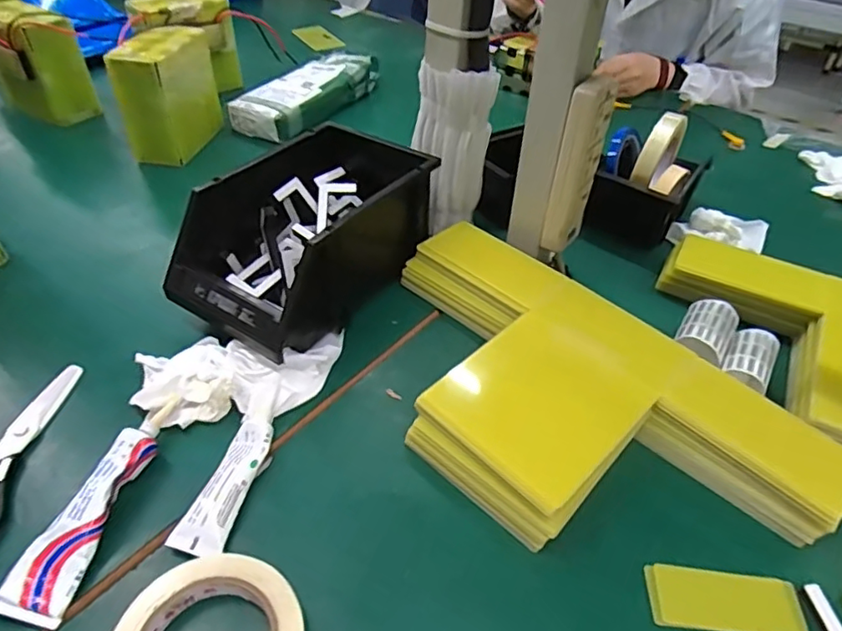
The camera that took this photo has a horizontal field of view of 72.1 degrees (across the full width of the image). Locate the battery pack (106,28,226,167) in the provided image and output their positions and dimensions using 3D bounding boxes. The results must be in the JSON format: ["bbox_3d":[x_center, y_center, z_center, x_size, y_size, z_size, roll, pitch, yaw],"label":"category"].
[{"bbox_3d":[-0.355,-0.313,0.824,0.066,0.152,0.158,11,45,8],"label":"battery pack"}]

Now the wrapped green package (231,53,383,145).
[{"bbox_3d":[-0.186,-0.373,0.960,0.117,0.054,0.280,21,47,17],"label":"wrapped green package"}]

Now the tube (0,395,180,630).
[{"bbox_3d":[-0.238,0.130,0.426,0.041,0.028,0.175,10,45,6],"label":"tube"}]

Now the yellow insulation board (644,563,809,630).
[{"bbox_3d":[0.213,0.200,0.406,0.101,0.006,0.043,7,44,3],"label":"yellow insulation board"}]

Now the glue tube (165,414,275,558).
[{"bbox_3d":[-0.145,0.127,0.443,0.035,0.017,0.114,13,45,9],"label":"glue tube"}]

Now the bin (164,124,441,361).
[{"bbox_3d":[-0.105,-0.092,0.601,0.156,0.103,0.281,30,50,24],"label":"bin"}]

